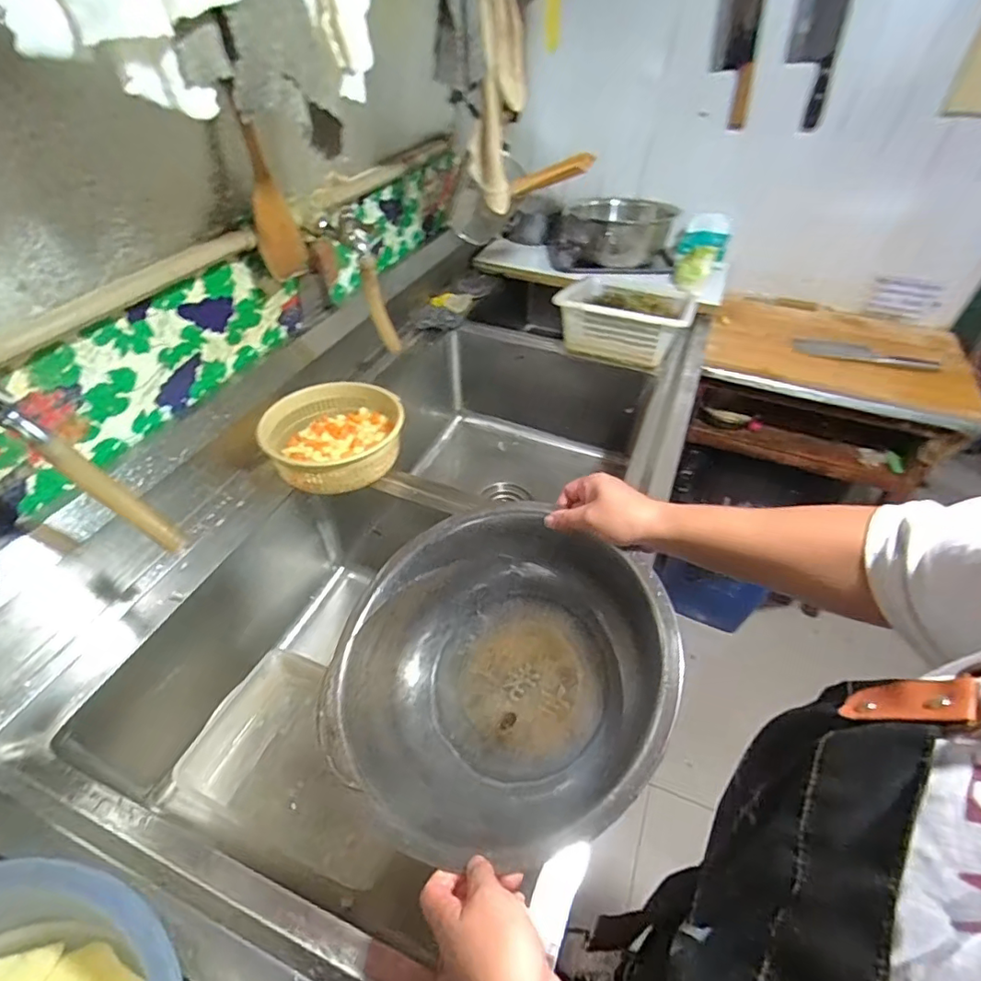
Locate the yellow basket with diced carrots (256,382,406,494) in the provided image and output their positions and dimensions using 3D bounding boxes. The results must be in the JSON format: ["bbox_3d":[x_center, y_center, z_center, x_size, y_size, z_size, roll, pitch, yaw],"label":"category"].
[{"bbox_3d":[-0.227,-0.084,0.814,0.191,0.066,0.176,1,44,-1],"label":"yellow basket with diced carrots"}]

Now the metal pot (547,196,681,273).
[{"bbox_3d":[0.299,-0.639,1.337,0.291,0.119,0.265,1,44,-1],"label":"metal pot"}]

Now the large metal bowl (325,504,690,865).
[{"bbox_3d":[0.007,0.172,0.517,0.309,0.120,0.309,-6,51,8],"label":"large metal bowl"}]

